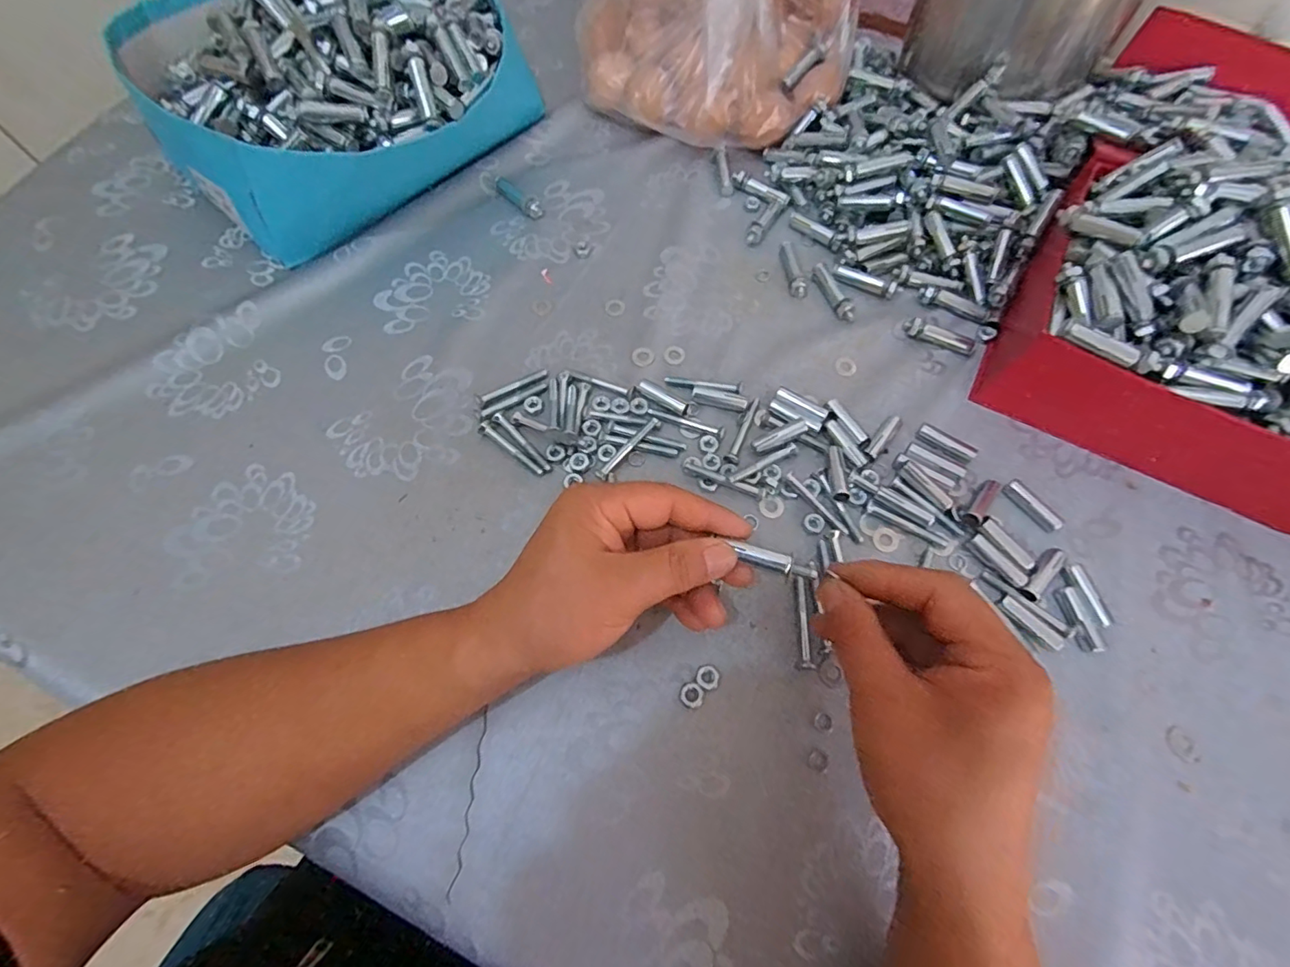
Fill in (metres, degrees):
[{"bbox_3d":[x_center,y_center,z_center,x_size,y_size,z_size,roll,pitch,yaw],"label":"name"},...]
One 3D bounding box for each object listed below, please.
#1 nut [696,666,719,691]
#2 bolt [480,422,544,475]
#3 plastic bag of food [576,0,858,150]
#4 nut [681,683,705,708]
[{"bbox_3d":[0.037,0.113,0.317,0.013,0.004,0.013,0,67,-1],"label":"nut"},{"bbox_3d":[-0.091,-0.024,0.371,0.054,0.005,0.007,33,70,12],"label":"bolt"},{"bbox_3d":[0.063,-0.409,0.462,0.225,0.157,0.185,32,70,12],"label":"plastic bag of food"},{"bbox_3d":[0.027,0.122,0.313,0.013,0.004,0.013,29,69,11],"label":"nut"}]

